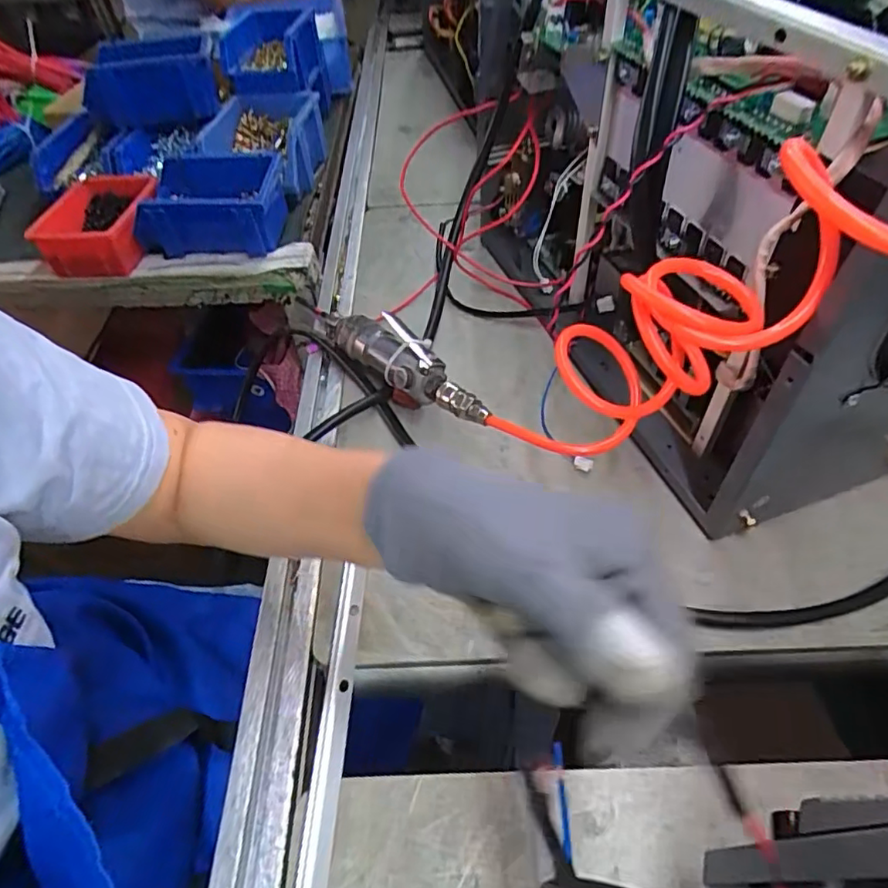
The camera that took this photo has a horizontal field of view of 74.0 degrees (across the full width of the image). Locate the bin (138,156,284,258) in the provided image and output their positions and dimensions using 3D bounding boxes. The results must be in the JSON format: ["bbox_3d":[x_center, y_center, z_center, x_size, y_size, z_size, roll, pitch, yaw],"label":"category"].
[{"bbox_3d":[-0.267,-0.276,0.685,0.152,0.070,0.118,-1,50,4],"label":"bin"}]

